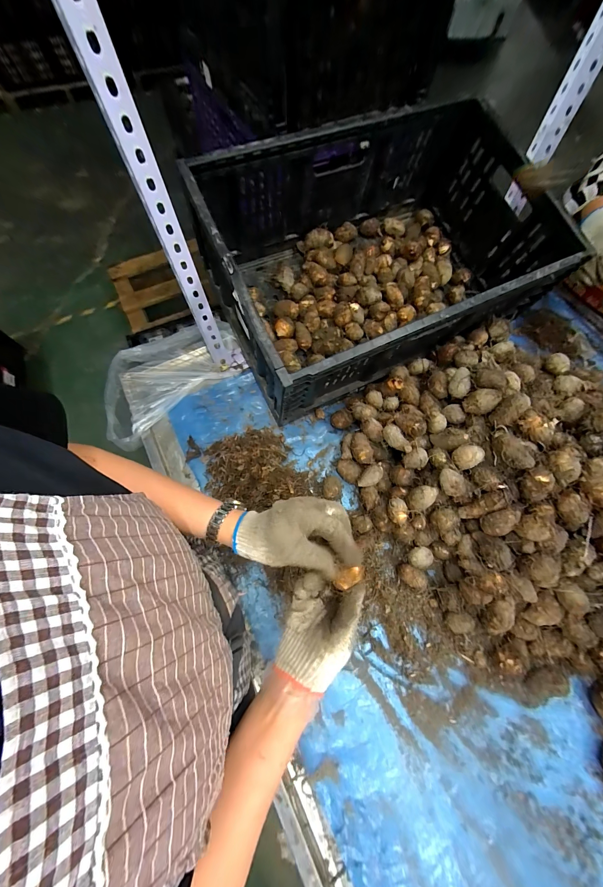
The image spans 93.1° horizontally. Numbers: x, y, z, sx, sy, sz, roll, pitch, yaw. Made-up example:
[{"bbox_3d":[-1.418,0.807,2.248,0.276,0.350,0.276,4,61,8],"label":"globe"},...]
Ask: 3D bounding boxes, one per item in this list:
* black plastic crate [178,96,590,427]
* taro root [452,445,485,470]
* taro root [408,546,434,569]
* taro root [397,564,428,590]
[{"bbox_3d":[0.151,-0.363,0.564,0.603,0.263,0.446,-24,74,-7],"label":"black plastic crate"},{"bbox_3d":[0.274,0.023,0.475,0.045,0.036,0.037,-20,74,-6],"label":"taro root"},{"bbox_3d":[0.207,0.201,0.503,0.044,0.032,0.035,-1,73,0],"label":"taro root"},{"bbox_3d":[0.191,0.231,0.493,0.051,0.030,0.028,28,75,8],"label":"taro root"}]

